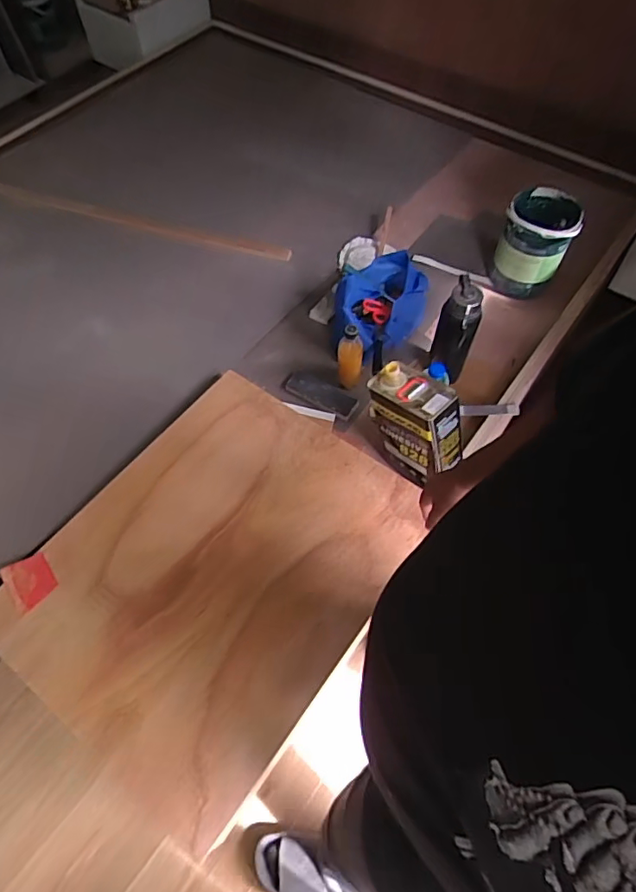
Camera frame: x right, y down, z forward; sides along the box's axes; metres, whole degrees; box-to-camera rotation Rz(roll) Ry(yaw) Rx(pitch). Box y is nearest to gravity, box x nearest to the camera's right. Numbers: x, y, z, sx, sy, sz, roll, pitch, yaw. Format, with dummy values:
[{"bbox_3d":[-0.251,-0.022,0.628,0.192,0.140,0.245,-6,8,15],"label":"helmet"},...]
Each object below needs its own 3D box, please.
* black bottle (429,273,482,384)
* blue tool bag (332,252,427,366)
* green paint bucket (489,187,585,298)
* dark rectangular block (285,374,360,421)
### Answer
[{"bbox_3d":[0.299,-0.241,1.187,0.084,0.263,0.074,17,63,10],"label":"black bottle"},{"bbox_3d":[0.152,-0.337,1.315,0.204,0.126,0.267,13,62,8],"label":"blue tool bag"},{"bbox_3d":[0.525,-0.496,1.324,0.154,0.212,0.159,0,61,1],"label":"green paint bucket"},{"bbox_3d":[0.008,-0.124,1.284,0.178,0.016,0.070,28,65,15],"label":"dark rectangular block"}]

